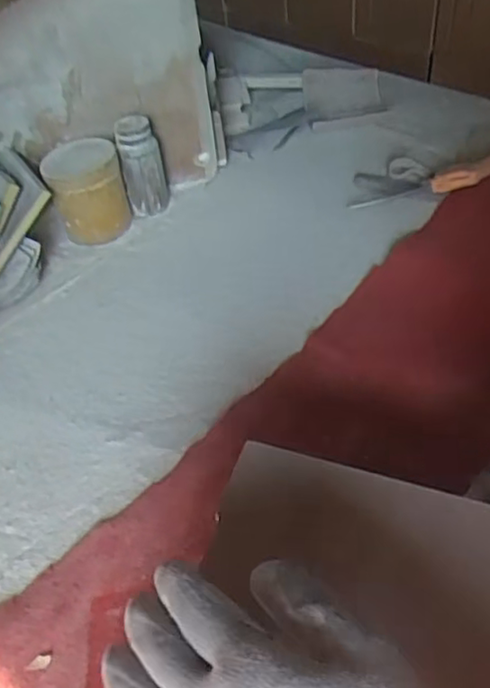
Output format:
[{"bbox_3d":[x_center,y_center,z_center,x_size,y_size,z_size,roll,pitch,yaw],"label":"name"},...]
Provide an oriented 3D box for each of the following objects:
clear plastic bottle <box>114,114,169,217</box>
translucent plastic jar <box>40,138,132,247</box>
[{"bbox_3d":[-0.118,-0.206,0.760,0.050,0.112,0.046,-13,47,-6],"label":"clear plastic bottle"},{"bbox_3d":[-0.181,-0.179,0.747,0.081,0.091,0.091,-19,47,-11],"label":"translucent plastic jar"}]

